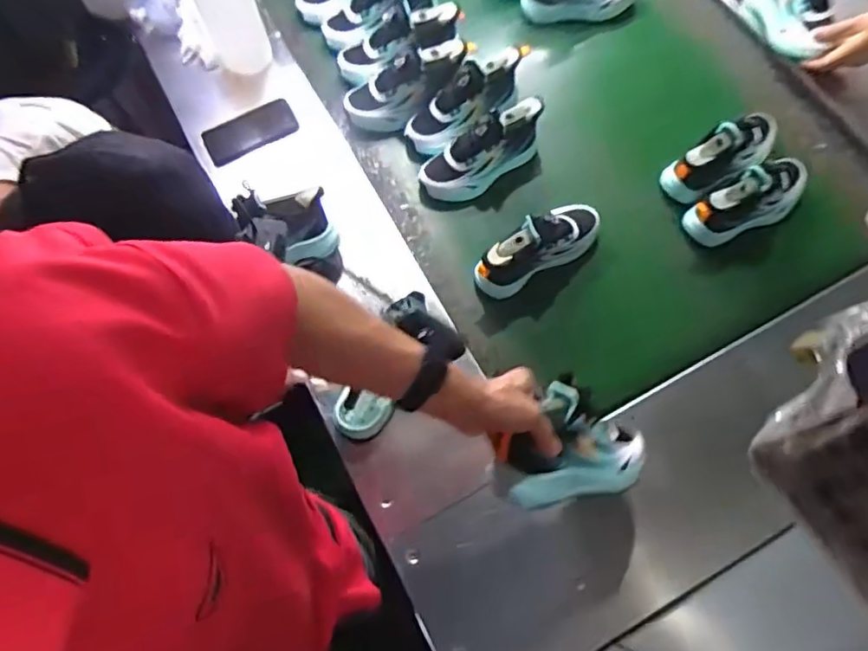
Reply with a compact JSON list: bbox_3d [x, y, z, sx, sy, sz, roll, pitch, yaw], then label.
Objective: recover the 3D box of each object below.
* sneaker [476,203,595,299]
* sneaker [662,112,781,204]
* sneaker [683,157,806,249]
[{"bbox_3d":[0.167,-0.124,0.886,0.214,0.111,0.072,-34,73,-12],"label":"sneaker"},{"bbox_3d":[0.479,-0.273,0.933,0.197,0.101,0.083,-23,72,-9],"label":"sneaker"},{"bbox_3d":[0.512,-0.211,0.917,0.224,0.110,0.087,-26,72,-9],"label":"sneaker"}]

